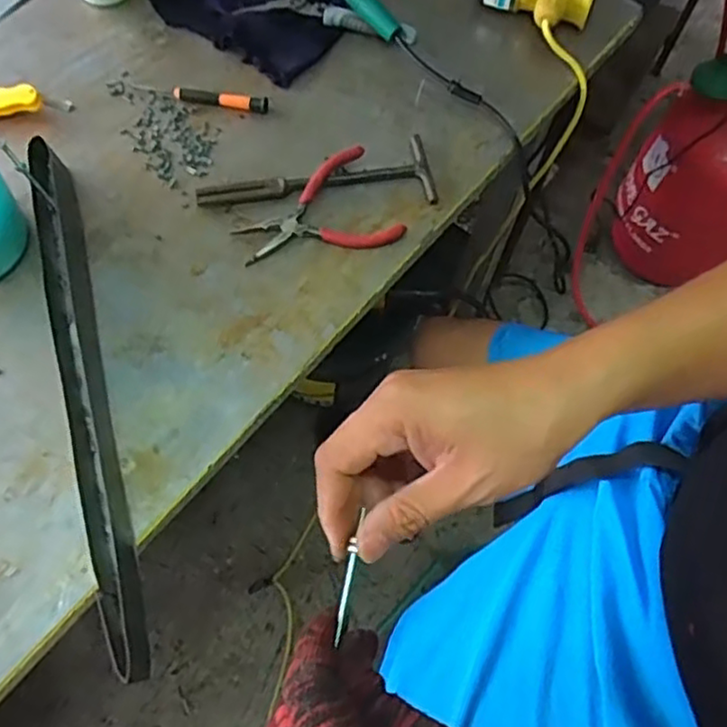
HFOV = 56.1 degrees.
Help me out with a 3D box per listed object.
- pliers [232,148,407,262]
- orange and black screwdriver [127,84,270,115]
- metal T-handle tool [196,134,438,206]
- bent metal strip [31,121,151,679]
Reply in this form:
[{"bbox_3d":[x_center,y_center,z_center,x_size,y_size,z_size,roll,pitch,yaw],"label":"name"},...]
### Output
[{"bbox_3d":[-0.046,-0.136,0.631,0.141,0.019,0.097,-24,70,-12],"label":"pliers"},{"bbox_3d":[-0.167,-0.273,0.693,0.142,0.009,0.018,10,67,2],"label":"orange and black screwdriver"},{"bbox_3d":[-0.045,-0.170,0.650,0.221,0.010,0.071,-11,68,-7],"label":"metal T-handle tool"},{"bbox_3d":[-0.228,0.013,0.553,0.033,0.040,0.457,-15,69,-9],"label":"bent metal strip"}]

